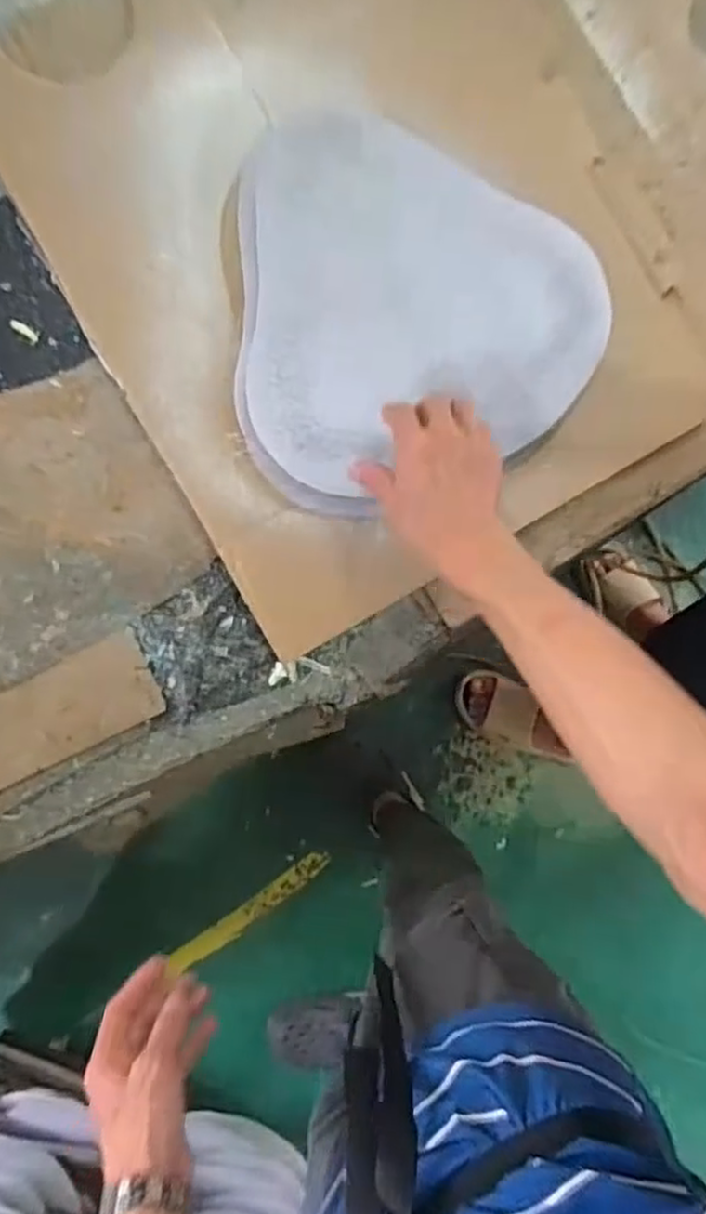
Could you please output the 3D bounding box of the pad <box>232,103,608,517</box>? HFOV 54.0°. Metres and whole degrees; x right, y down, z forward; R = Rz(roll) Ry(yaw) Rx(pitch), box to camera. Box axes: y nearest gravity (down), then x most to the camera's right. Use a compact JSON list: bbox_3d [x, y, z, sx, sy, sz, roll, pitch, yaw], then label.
[{"bbox_3d":[0.060,-0.258,0.620,0.312,0.054,0.332,1,88,-9],"label":"pad"}]

